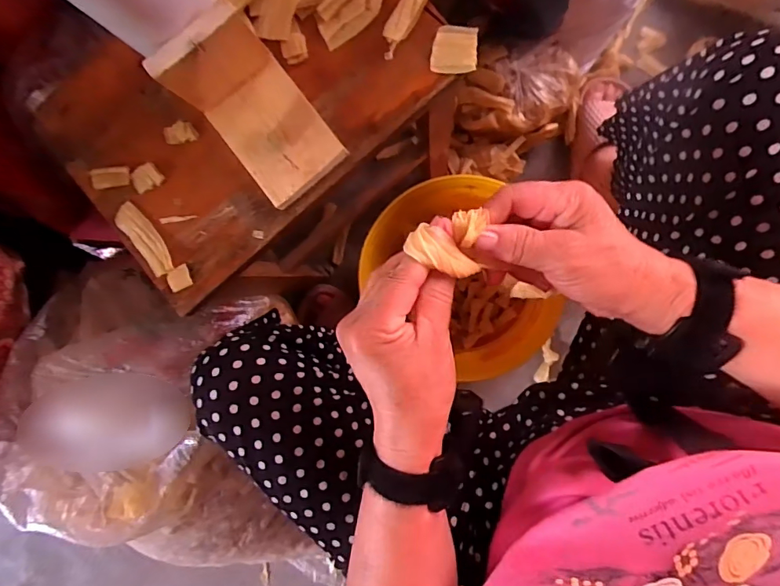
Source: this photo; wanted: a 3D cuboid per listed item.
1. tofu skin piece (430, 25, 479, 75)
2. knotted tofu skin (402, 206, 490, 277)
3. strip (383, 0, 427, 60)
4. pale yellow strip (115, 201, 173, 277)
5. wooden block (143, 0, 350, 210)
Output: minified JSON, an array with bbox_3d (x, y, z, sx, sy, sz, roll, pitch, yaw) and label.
[{"bbox_3d":[0.053,-0.199,0.386,0.036,0.008,0.038,6,93,8],"label":"tofu skin piece"},{"bbox_3d":[0.033,-0.031,0.278,0.044,0.019,0.038,7,93,8],"label":"knotted tofu skin"},{"bbox_3d":[0.012,-0.228,0.385,0.020,0.012,0.068,37,97,6],"label":"strip"},{"bbox_3d":[-0.222,-0.047,0.424,0.022,0.006,0.074,-37,86,8],"label":"pale yellow strip"},{"bbox_3d":[-0.106,-0.141,0.371,0.077,0.078,0.126,-37,86,8],"label":"wooden block"}]

